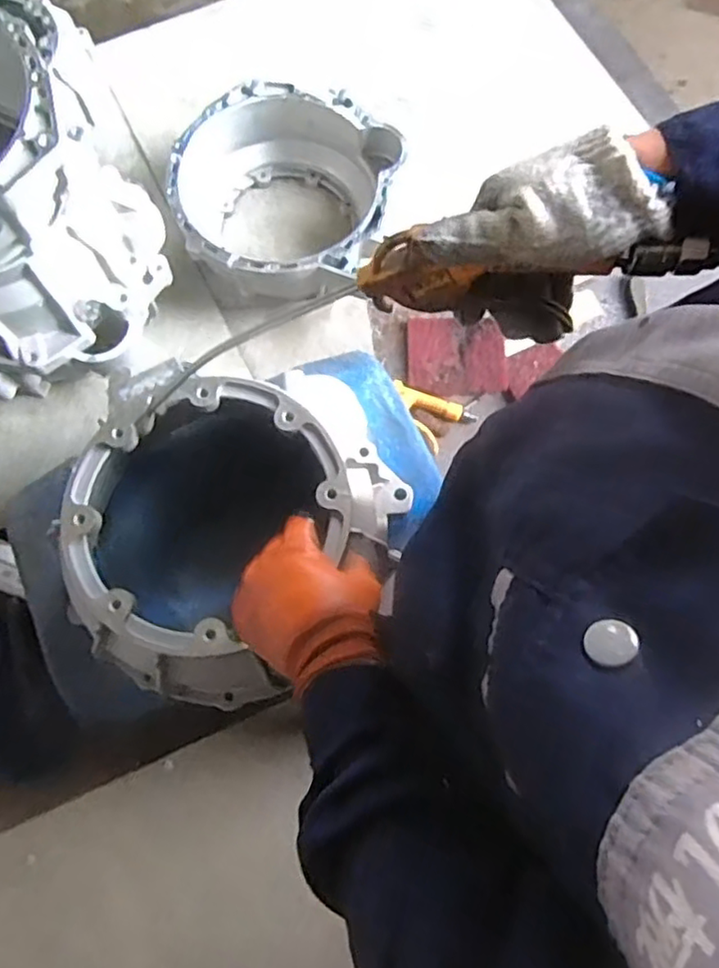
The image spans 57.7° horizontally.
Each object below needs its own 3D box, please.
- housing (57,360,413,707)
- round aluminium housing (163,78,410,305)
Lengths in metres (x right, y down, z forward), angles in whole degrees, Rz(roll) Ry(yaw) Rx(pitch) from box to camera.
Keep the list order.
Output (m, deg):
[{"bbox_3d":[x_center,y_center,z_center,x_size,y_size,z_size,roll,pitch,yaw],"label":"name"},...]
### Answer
[{"bbox_3d":[-0.123,0.050,0.598,0.292,0.106,0.275,17,73,5],"label":"housing"},{"bbox_3d":[-0.129,-0.434,1.011,0.335,0.129,0.327,0,73,0],"label":"round aluminium housing"}]

